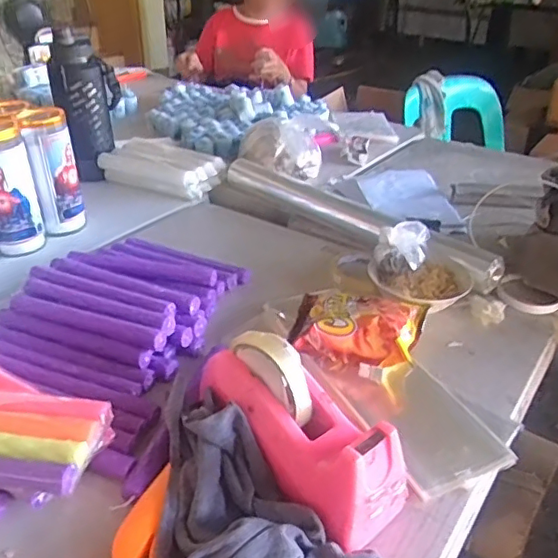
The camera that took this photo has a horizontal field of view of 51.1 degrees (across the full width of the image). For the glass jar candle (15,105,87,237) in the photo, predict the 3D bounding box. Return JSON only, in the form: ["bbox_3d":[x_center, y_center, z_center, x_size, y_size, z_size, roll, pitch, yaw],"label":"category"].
[{"bbox_3d":[-0.341,-0.162,0.882,0.068,0.175,0.064,-12,34,-22],"label":"glass jar candle"}]

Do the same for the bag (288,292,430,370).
[{"bbox_3d":[0.087,0.054,0.651,0.139,0.054,0.108,10,32,14],"label":"bag"}]

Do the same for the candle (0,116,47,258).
[{"bbox_3d":[-0.387,-0.131,0.837,0.068,0.178,0.083,-11,33,-19],"label":"candle"}]

